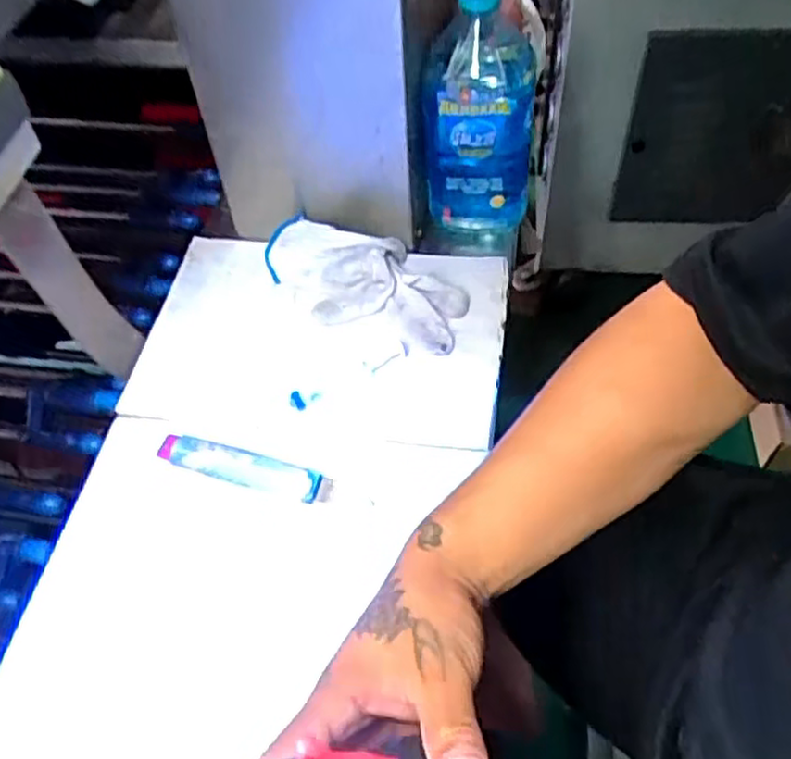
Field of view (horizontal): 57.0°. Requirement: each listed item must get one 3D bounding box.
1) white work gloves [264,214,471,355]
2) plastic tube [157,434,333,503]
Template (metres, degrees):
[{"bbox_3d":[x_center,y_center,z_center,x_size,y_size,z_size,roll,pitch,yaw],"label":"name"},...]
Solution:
[{"bbox_3d":[-0.025,-0.089,0.619,0.177,0.045,0.095,17,56,15],"label":"white work gloves"},{"bbox_3d":[-0.111,0.066,0.538,0.135,0.021,0.028,13,55,12],"label":"plastic tube"}]

